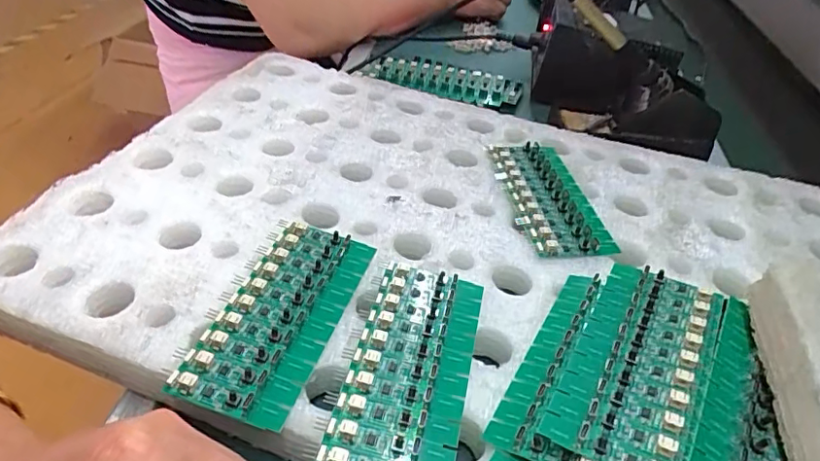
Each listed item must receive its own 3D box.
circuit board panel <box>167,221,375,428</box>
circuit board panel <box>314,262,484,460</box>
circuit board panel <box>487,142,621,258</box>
[{"bbox_3d":[-0.072,0.044,0.311,0.062,0.006,0.138,15,41,9],"label":"circuit board panel"},{"bbox_3d":[0.002,0.070,0.293,0.061,0.005,0.138,13,40,7],"label":"circuit board panel"},{"bbox_3d":[0.106,-0.028,0.424,0.064,0.009,0.136,-1,41,-10],"label":"circuit board panel"}]

